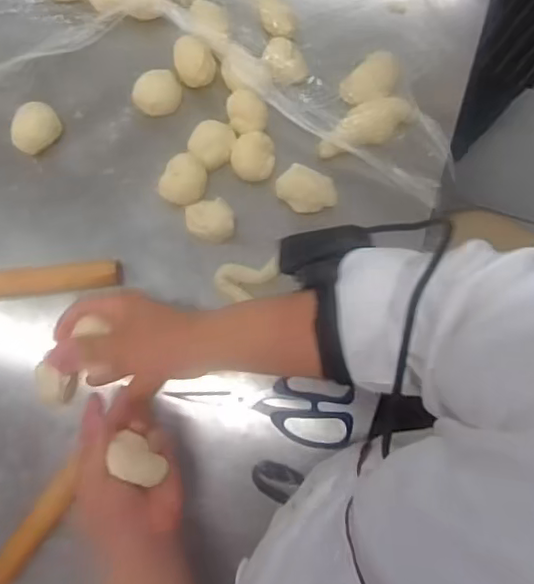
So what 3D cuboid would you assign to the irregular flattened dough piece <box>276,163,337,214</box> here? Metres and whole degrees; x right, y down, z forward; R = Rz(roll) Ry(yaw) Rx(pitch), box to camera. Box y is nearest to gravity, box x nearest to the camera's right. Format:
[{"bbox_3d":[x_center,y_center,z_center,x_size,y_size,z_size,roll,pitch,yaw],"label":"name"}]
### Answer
[{"bbox_3d":[0.041,-0.103,0.629,0.060,0.040,0.043,19,83,3],"label":"irregular flattened dough piece"}]

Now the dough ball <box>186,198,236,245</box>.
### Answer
[{"bbox_3d":[-0.058,-0.072,0.627,0.048,0.039,0.045,0,83,1],"label":"dough ball"}]

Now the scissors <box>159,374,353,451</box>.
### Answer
[{"bbox_3d":[-0.005,0.115,0.604,0.180,0.009,0.064,9,83,2],"label":"scissors"}]

